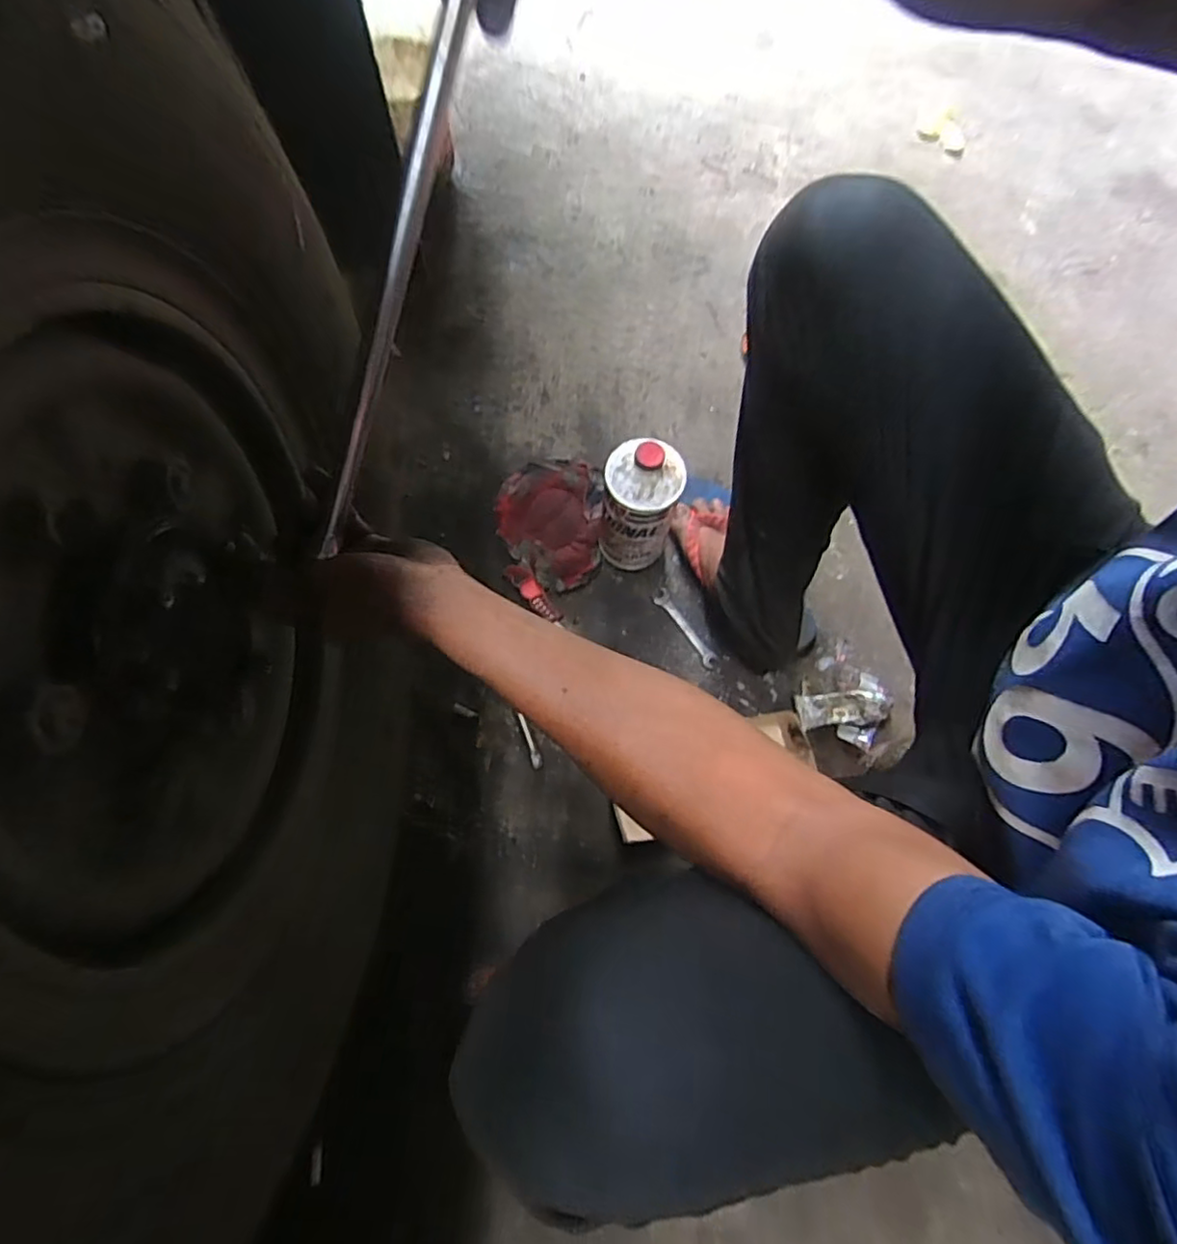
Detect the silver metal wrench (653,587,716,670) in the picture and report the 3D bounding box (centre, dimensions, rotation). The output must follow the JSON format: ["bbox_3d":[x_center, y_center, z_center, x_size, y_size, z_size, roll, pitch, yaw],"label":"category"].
[{"bbox_3d":[0.125,0.007,0.821,0.021,0.006,0.120,-32,76,-12],"label":"silver metal wrench"}]

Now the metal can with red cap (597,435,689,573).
[{"bbox_3d":[0.060,-0.134,0.745,0.088,0.214,0.082,14,72,3],"label":"metal can with red cap"}]

